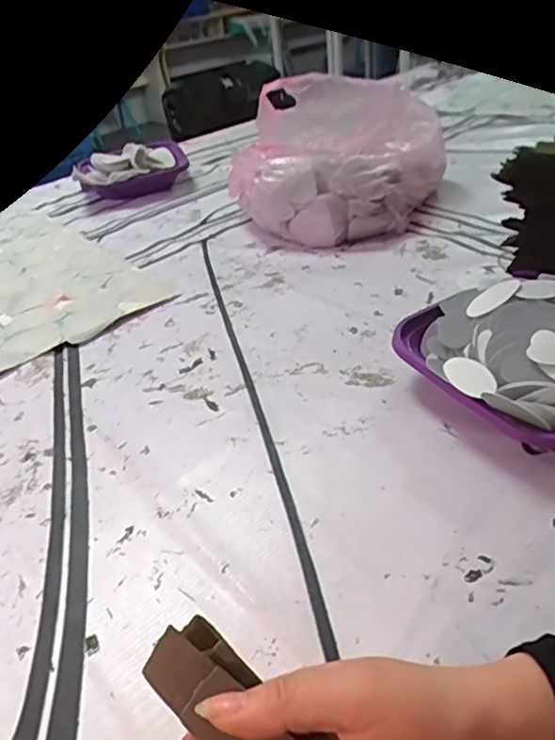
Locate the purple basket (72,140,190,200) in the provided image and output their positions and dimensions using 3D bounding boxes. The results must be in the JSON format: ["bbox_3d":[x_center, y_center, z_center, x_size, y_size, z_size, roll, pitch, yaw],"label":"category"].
[{"bbox_3d":[-0.247,-0.347,1.004,0.175,0.074,0.150,-9,36,-4],"label":"purple basket"}]

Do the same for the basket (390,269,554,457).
[{"bbox_3d":[0.202,-0.013,0.460,0.177,0.076,0.170,-24,39,-23],"label":"basket"}]

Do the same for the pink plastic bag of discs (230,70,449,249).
[{"bbox_3d":[0.076,-0.287,0.796,0.273,0.165,0.274,-6,36,0],"label":"pink plastic bag of discs"}]

